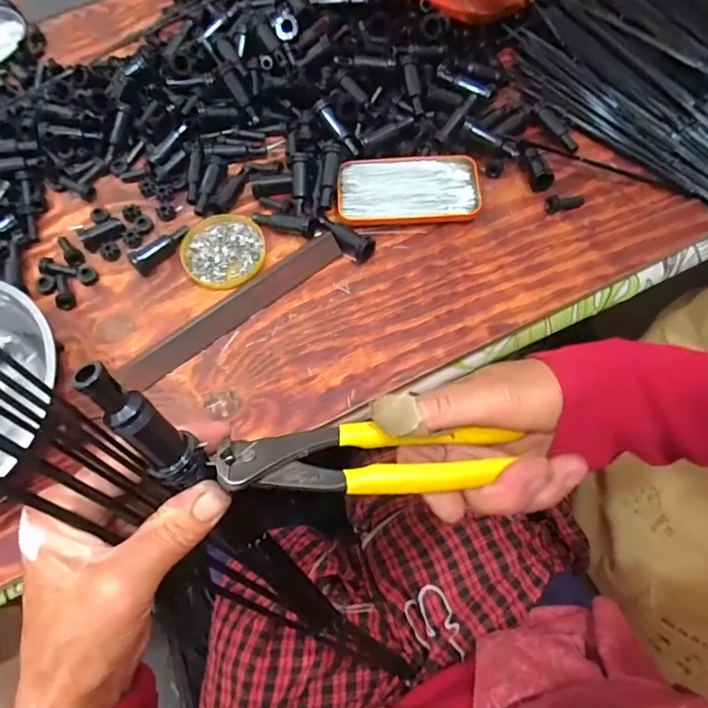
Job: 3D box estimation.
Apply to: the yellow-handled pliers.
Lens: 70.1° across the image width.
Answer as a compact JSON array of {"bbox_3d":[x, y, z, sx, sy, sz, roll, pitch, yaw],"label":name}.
[{"bbox_3d":[0.006,0.051,0.251,0.141,0.018,0.037,1,66,-6],"label":"yellow-handled pliers"}]

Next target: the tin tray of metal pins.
[{"bbox_3d":[0.057,-0.168,0.523,0.143,0.020,0.069,-4,66,1],"label":"tin tray of metal pins"}]

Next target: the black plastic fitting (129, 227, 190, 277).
[{"bbox_3d":[-0.198,-0.110,0.516,0.066,0.015,0.018,-42,71,-15],"label":"black plastic fitting"}]

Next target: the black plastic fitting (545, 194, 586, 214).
[{"bbox_3d":[0.217,-0.158,0.517,0.041,0.017,0.017,-14,66,-4],"label":"black plastic fitting"}]

